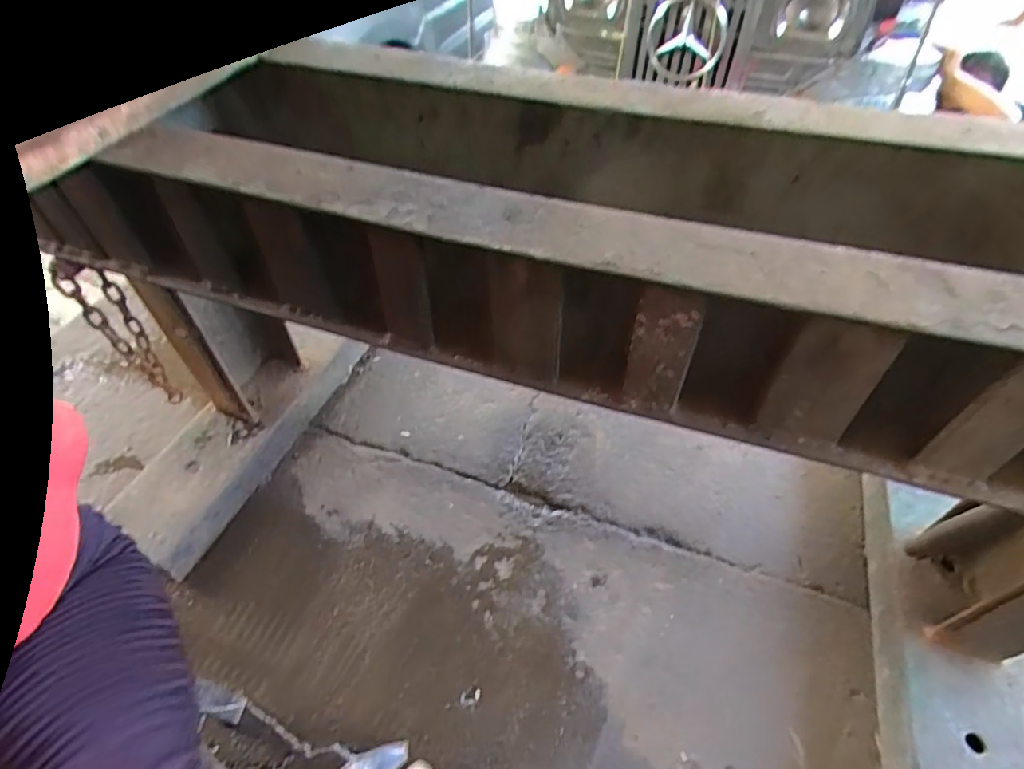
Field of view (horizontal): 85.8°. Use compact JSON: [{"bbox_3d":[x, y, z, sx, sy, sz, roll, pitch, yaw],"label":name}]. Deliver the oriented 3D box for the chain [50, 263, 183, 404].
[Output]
[{"bbox_3d":[-0.464,-0.063,0.657,0.041,0.246,0.093,-36,58,-26],"label":"chain"}]

